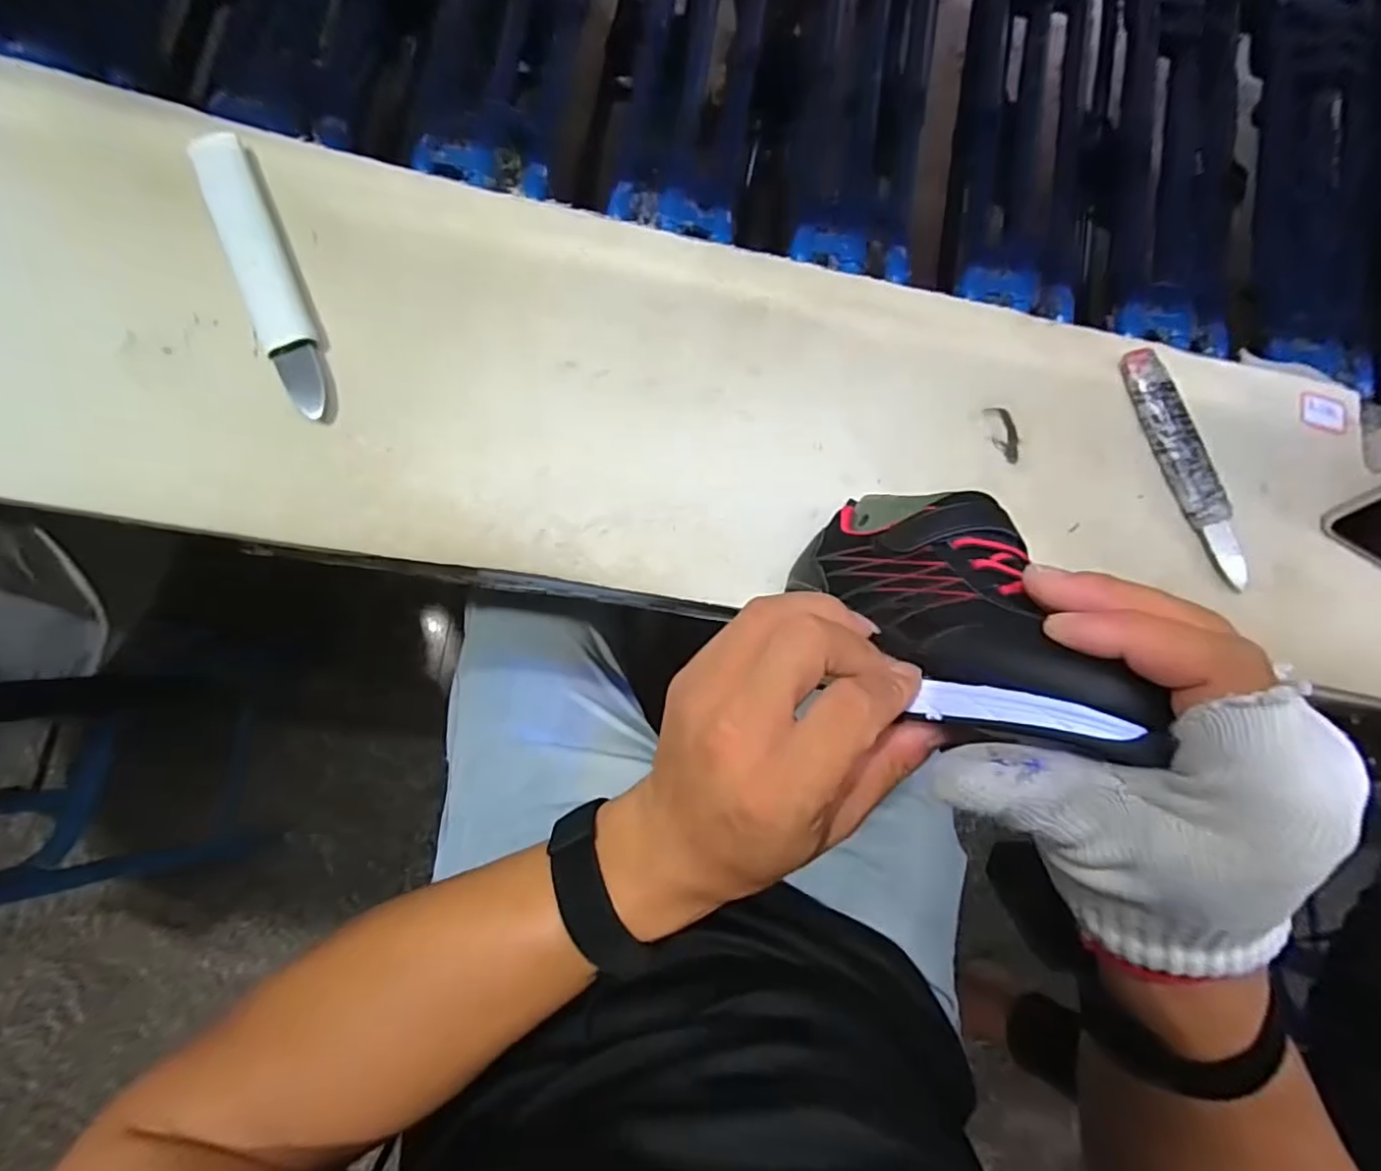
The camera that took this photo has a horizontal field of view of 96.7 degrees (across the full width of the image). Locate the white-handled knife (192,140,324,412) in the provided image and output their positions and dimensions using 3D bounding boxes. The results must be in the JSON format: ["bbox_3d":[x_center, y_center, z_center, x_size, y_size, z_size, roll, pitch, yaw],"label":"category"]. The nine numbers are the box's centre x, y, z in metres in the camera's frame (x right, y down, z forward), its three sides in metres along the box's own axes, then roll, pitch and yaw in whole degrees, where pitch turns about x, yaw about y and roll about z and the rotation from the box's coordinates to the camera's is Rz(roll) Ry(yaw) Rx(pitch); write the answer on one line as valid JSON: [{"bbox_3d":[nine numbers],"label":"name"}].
[{"bbox_3d":[-0.238,-0.172,0.342,0.026,0.014,0.166,-22,86,-9],"label":"white-handled knife"}]

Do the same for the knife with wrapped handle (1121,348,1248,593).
[{"bbox_3d":[0.326,-0.078,0.403,0.030,0.014,0.163,-19,86,-9],"label":"knife with wrapped handle"}]

